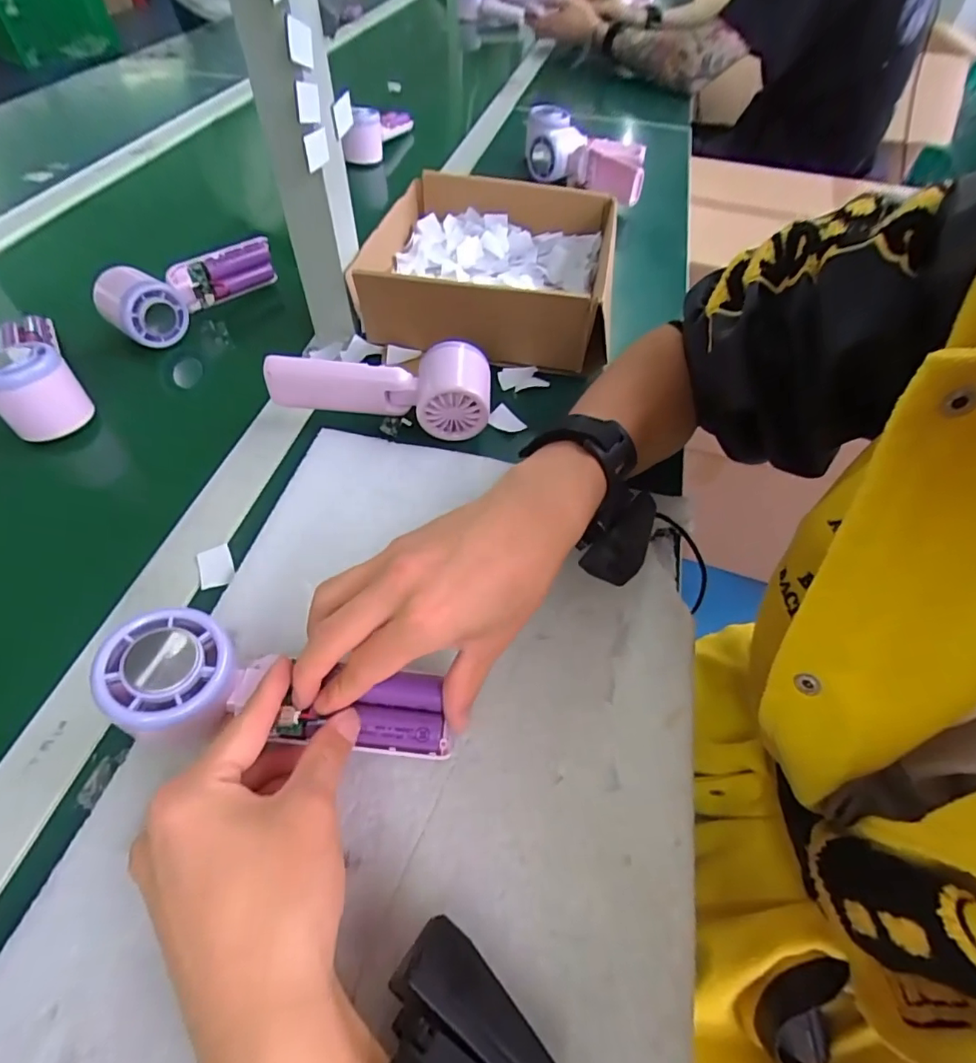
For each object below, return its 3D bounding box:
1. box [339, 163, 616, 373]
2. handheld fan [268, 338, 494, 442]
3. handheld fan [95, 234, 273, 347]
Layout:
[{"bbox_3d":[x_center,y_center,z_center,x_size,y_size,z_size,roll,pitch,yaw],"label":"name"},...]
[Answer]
[{"bbox_3d":[0.002,-0.253,0.515,0.216,0.080,0.212,6,54,1],"label":"box"},{"bbox_3d":[-0.081,-0.114,0.415,0.162,0.050,0.050,5,54,0],"label":"handheld fan"},{"bbox_3d":[-0.285,-0.237,0.509,0.070,0.044,0.155,30,58,18],"label":"handheld fan"}]

